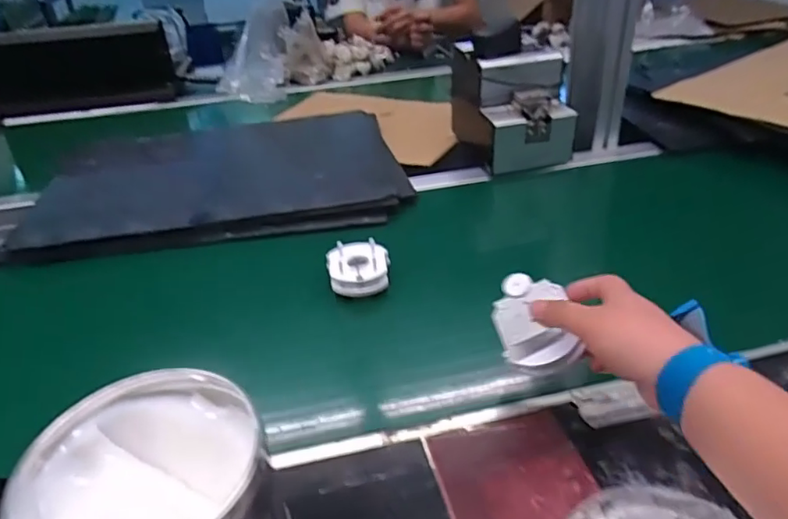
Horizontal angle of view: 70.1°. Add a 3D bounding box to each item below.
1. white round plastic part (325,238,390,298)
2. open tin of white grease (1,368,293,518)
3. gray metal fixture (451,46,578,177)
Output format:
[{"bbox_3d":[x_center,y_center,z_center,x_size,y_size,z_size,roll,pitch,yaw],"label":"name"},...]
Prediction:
[{"bbox_3d":[-0.036,0.008,0.583,0.063,0.028,0.059,-2,35,2],"label":"white round plastic part"},{"bbox_3d":[-0.130,0.142,0.325,0.130,0.091,0.131,11,37,20],"label":"open tin of white grease"},{"bbox_3d":[0.173,-0.220,0.828,0.138,0.156,0.167,-7,33,-4],"label":"gray metal fixture"}]

